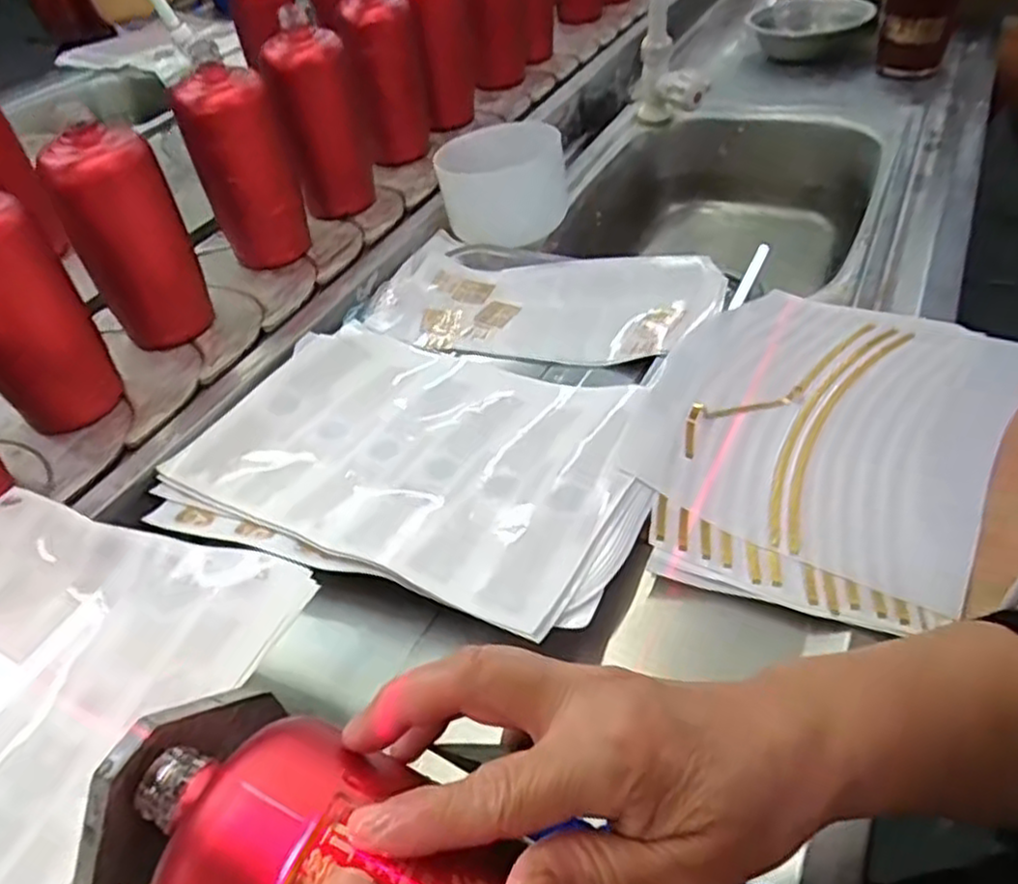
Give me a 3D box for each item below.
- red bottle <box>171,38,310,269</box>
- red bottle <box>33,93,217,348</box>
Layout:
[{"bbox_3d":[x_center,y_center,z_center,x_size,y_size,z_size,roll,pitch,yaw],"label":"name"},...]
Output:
[{"bbox_3d":[-0.249,-0.263,0.704,0.085,0.178,0.074,-15,44,-8],"label":"red bottle"},{"bbox_3d":[-0.309,-0.167,0.610,0.065,0.177,0.065,3,44,10],"label":"red bottle"}]

